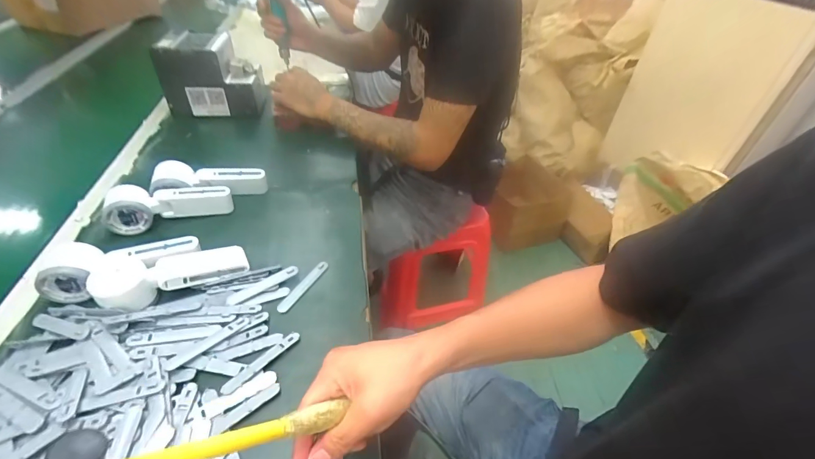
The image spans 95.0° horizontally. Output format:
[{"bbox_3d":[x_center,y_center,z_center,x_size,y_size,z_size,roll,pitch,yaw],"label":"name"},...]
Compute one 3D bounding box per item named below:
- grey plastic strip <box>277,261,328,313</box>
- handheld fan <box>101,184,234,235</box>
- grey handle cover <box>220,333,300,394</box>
[{"bbox_3d":[-0.139,0.076,0.506,0.016,0.007,0.092,24,46,20],"label":"grey plastic strip"},{"bbox_3d":[-0.360,-0.037,0.567,0.169,0.050,0.053,-9,45,-17],"label":"handheld fan"},{"bbox_3d":[-0.161,0.146,0.415,0.017,0.004,0.093,34,51,29],"label":"grey handle cover"}]

